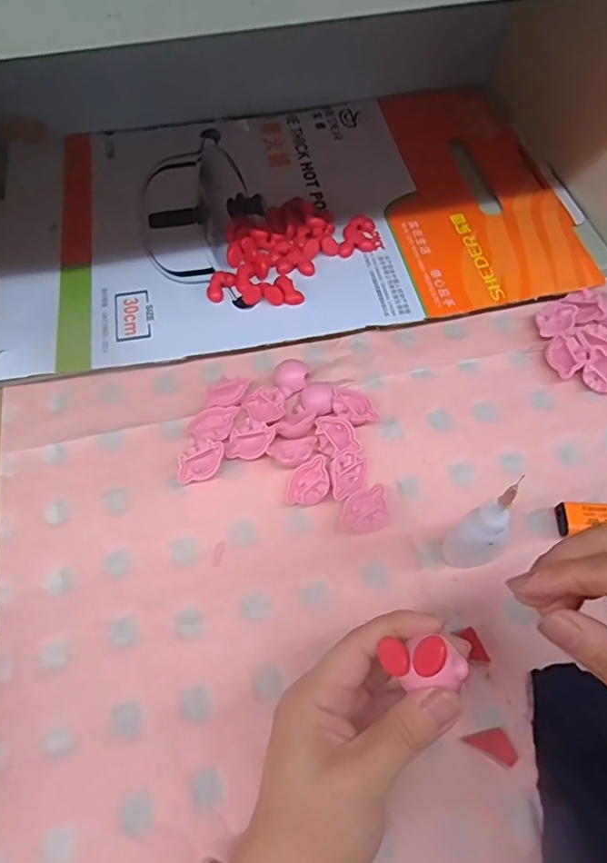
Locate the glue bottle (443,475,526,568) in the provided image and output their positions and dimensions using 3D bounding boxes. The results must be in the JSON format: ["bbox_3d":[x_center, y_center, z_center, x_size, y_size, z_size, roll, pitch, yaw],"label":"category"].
[{"bbox_3d":[0.107,0.059,0.309,0.028,0.081,0.029,-33,69,-15],"label":"glue bottle"}]

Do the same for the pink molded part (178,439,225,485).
[{"bbox_3d":[-0.070,0.022,0.365,0.036,0.006,0.022,-23,88,-1],"label":"pink molded part"}]

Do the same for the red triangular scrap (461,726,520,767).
[{"bbox_3d":[0.105,0.171,0.291,0.027,0.004,0.015,28,67,12],"label":"red triangular scrap"}]

